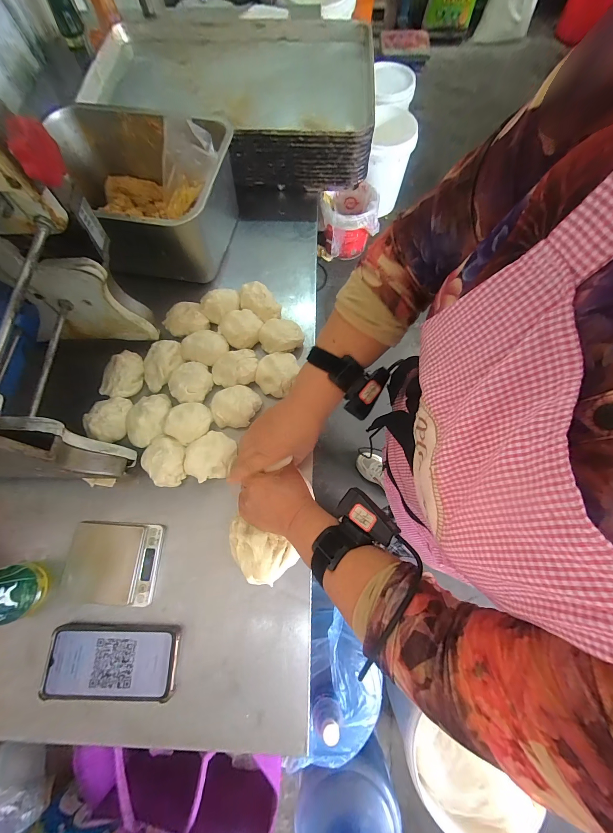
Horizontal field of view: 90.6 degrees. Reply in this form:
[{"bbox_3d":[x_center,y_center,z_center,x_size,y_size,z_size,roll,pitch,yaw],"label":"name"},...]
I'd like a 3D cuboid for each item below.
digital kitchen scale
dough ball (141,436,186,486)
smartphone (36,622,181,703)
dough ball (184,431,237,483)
[{"bbox_3d":[-0.278,0.206,0.426,0.137,0.019,0.106,2,70,3],"label":"digital kitchen scale"},{"bbox_3d":[-0.214,0.069,0.466,0.071,0.042,0.066,-1,70,2],"label":"dough ball"},{"bbox_3d":[-0.250,0.317,0.392,0.164,0.015,0.079,0,70,2],"label":"smartphone"},{"bbox_3d":[-0.149,0.062,0.467,0.069,0.033,0.077,14,71,7],"label":"dough ball"}]

